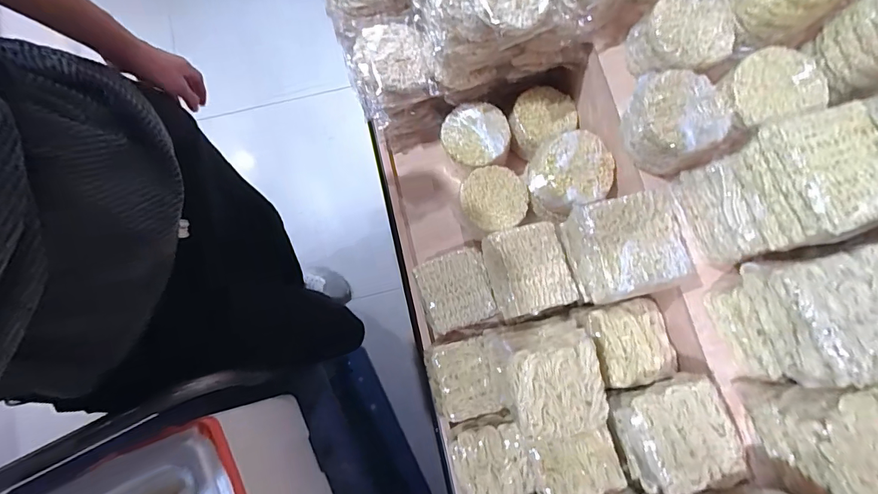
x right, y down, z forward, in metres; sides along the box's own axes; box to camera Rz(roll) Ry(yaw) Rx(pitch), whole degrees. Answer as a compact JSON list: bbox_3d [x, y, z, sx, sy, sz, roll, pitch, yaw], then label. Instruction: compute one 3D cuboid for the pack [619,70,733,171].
[{"bbox_3d":[0.310,-0.164,0.573,0.107,0.072,0.110,0,77,1],"label":"pack"}]

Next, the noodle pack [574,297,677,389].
[{"bbox_3d":[0.271,0.135,0.610,0.115,0.046,0.112,-15,77,-3],"label":"noodle pack"}]

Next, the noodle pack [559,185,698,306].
[{"bbox_3d":[0.245,0.004,0.583,0.117,0.108,0.122,-12,77,-2],"label":"noodle pack"}]

